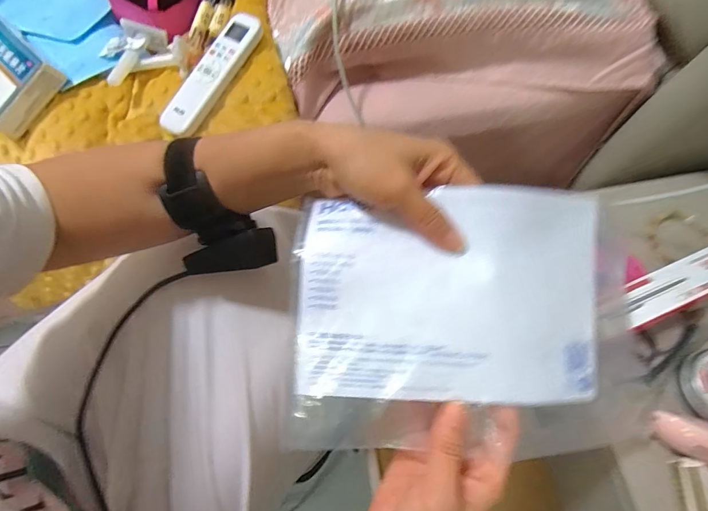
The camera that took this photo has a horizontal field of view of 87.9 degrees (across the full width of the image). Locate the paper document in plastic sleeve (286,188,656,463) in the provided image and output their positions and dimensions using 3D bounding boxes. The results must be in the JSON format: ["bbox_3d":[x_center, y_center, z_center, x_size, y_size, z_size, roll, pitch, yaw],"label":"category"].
[{"bbox_3d":[0.079,0.045,0.249,0.235,0.019,0.168,0,89,0],"label":"paper document in plastic sleeve"}]

